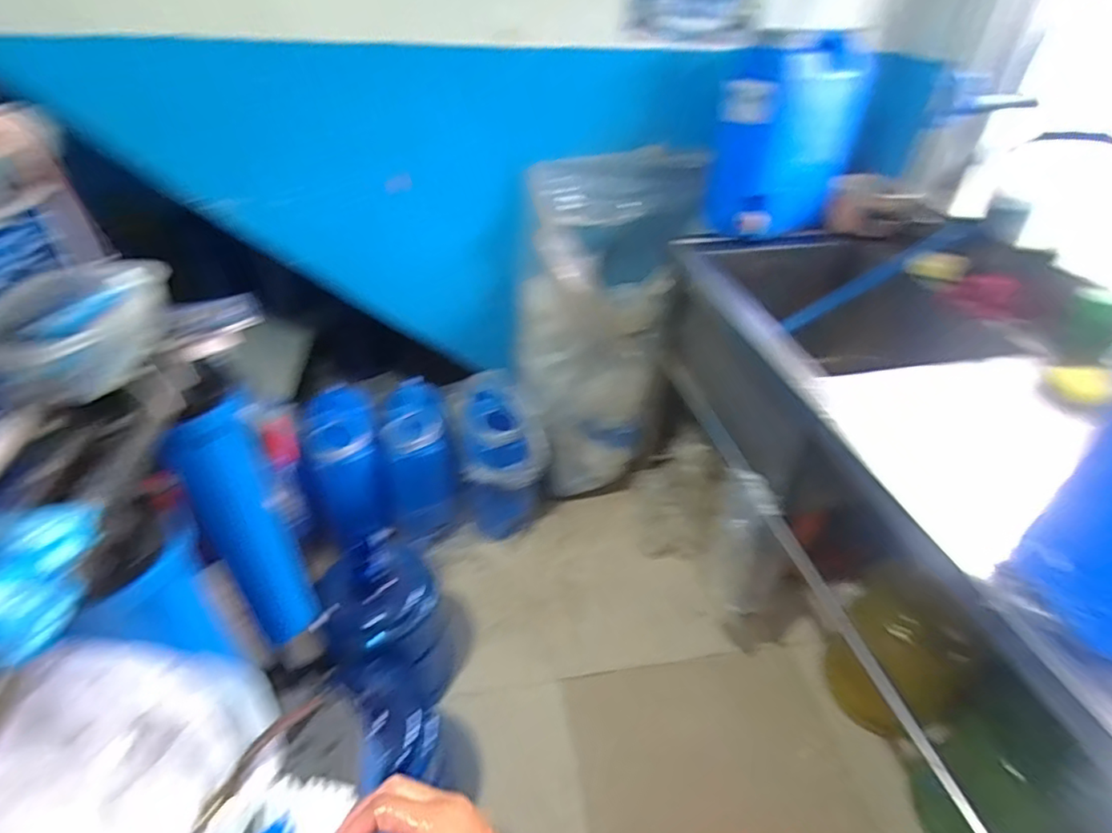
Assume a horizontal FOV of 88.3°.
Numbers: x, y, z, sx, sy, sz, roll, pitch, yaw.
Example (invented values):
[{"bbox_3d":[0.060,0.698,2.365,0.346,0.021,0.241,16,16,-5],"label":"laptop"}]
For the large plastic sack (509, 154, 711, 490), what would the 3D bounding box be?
[{"bbox_3d":[0.120,-0.227,1.628,0.438,0.871,0.329,7,39,5],"label":"large plastic sack"}]

